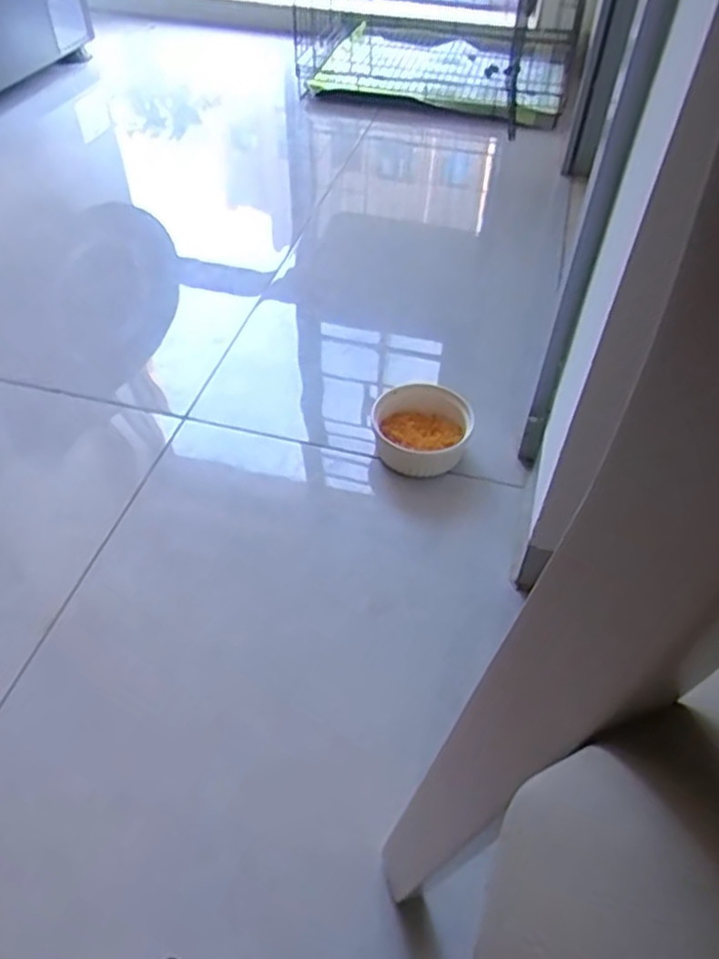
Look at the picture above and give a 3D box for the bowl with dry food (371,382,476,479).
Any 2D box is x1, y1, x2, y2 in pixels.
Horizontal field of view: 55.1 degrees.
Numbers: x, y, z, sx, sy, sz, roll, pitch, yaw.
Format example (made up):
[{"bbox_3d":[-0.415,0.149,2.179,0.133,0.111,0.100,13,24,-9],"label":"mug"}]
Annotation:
[{"bbox_3d":[0.070,-0.056,0.825,0.120,0.065,0.107,22,51,17],"label":"bowl with dry food"}]

